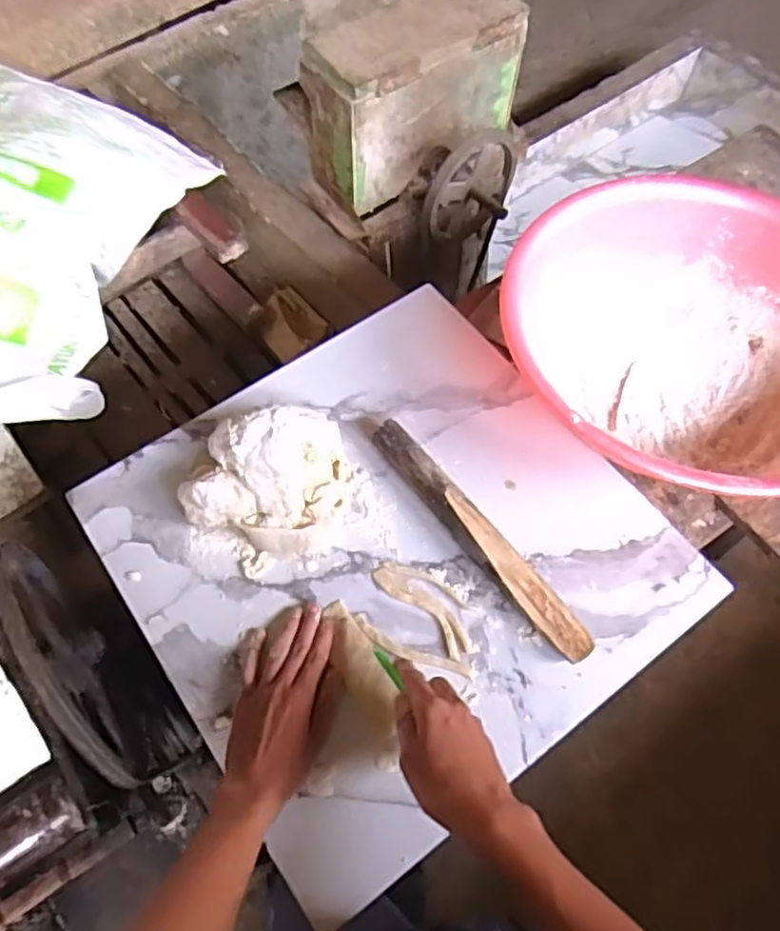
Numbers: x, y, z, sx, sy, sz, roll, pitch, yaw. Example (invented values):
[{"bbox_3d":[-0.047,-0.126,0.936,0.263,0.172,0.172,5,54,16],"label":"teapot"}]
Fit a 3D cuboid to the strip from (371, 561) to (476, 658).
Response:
[{"bbox_3d":[0.039,0.132,0.674,0.047,0.006,0.117,-41,71,-21],"label":"strip"}]

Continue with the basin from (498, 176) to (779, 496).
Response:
[{"bbox_3d":[0.324,-0.129,0.758,0.389,0.114,0.397,1,62,-2],"label":"basin"}]

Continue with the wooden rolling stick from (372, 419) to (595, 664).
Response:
[{"bbox_3d":[0.086,0.071,0.691,0.038,0.034,0.297,-33,69,-19],"label":"wooden rolling stick"}]

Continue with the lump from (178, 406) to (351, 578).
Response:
[{"bbox_3d":[-0.125,0.022,0.696,0.162,0.068,0.143,-7,63,-7],"label":"lump"}]

